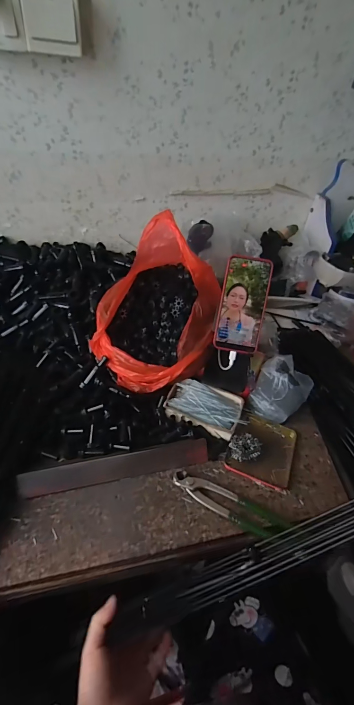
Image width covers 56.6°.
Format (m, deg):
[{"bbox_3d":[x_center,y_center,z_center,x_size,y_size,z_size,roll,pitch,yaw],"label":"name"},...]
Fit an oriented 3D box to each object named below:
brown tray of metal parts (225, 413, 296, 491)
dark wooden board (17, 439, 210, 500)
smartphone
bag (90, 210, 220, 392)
[{"bbox_3d":[0.143,0.157,0.550,0.101,0.019,0.123,18,44,13],"label":"brown tray of metal parts"},{"bbox_3d":[-0.087,0.176,0.502,0.279,0.010,0.036,-7,77,-13],"label":"dark wooden board"},{"bbox_3d":[0.114,-0.083,0.569,0.076,0.160,0.008,10,5,5],"label":"smartphone"},{"bbox_3d":[-0.035,-0.094,0.602,0.210,0.207,0.275,9,42,3],"label":"bag"}]

